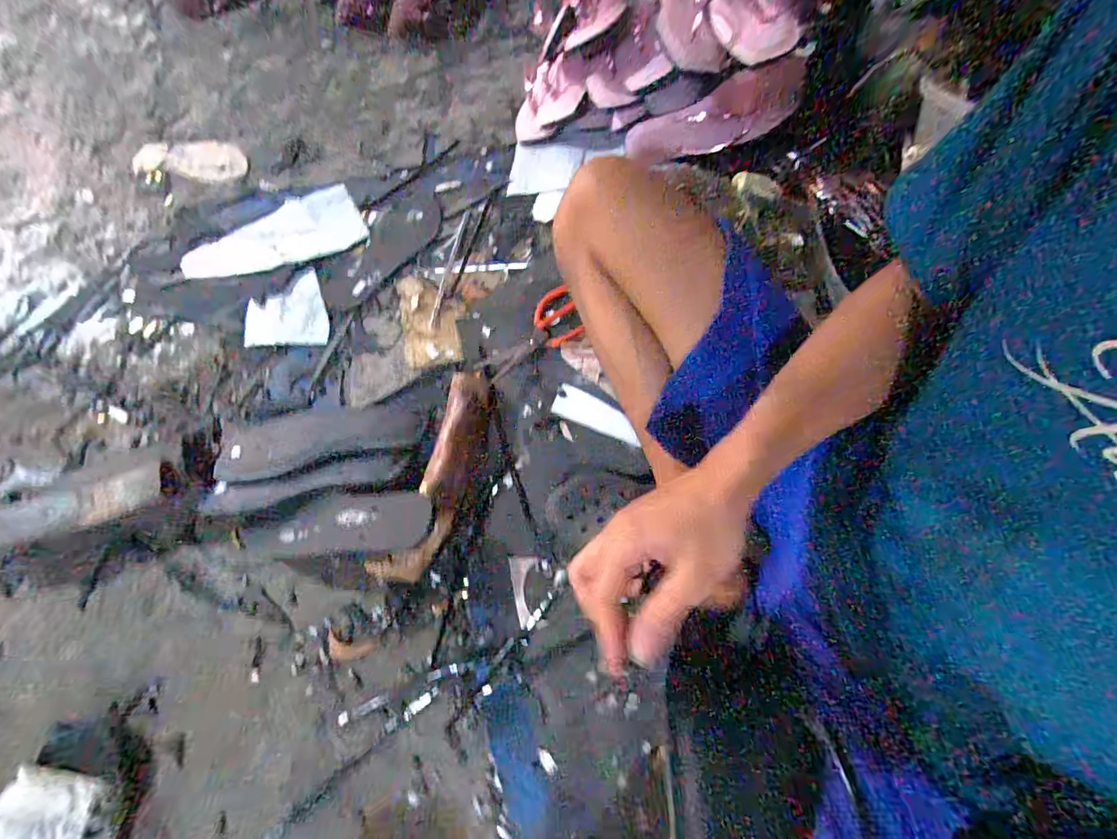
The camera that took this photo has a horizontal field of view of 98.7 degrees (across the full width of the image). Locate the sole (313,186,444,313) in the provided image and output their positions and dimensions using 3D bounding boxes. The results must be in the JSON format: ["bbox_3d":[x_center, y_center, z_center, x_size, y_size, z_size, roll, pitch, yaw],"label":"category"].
[{"bbox_3d":[-0.290,-0.287,0.776,0.103,0.019,0.256,37,75,13],"label":"sole"}]

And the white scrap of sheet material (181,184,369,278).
[{"bbox_3d":[-0.463,-0.297,0.780,0.275,0.021,0.113,-26,72,-8],"label":"white scrap of sheet material"}]

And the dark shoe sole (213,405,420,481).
[{"bbox_3d":[-0.307,0.027,0.630,0.260,0.018,0.096,-7,49,-4],"label":"dark shoe sole"}]

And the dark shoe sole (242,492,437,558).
[{"bbox_3d":[-0.267,0.125,0.570,0.231,0.030,0.063,-4,71,0],"label":"dark shoe sole"}]

